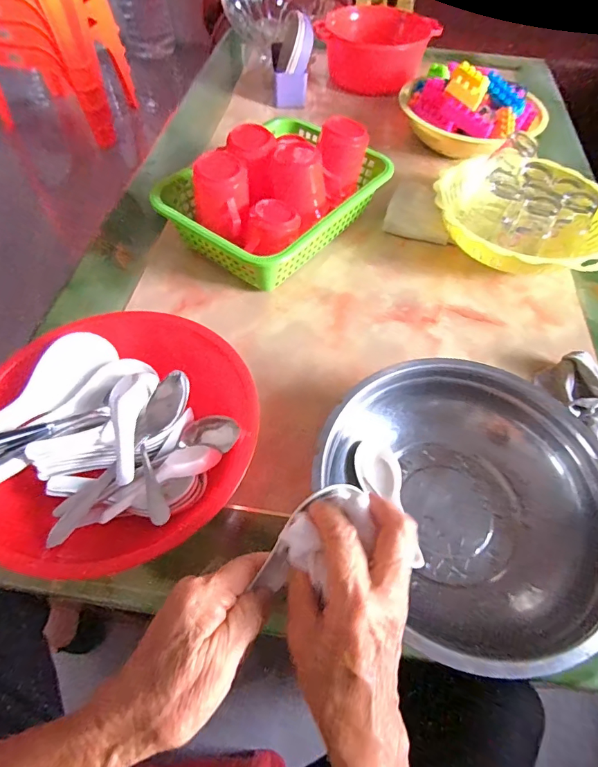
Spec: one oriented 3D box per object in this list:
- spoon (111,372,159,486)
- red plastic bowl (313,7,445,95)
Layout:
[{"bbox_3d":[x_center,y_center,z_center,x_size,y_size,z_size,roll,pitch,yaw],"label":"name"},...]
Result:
[{"bbox_3d":[-0.157,0.034,0.392,0.038,0.025,0.113,4,57,0],"label":"spoon"},{"bbox_3d":[0.158,-0.691,0.894,0.244,0.099,0.145,9,57,3],"label":"red plastic bowl"}]

